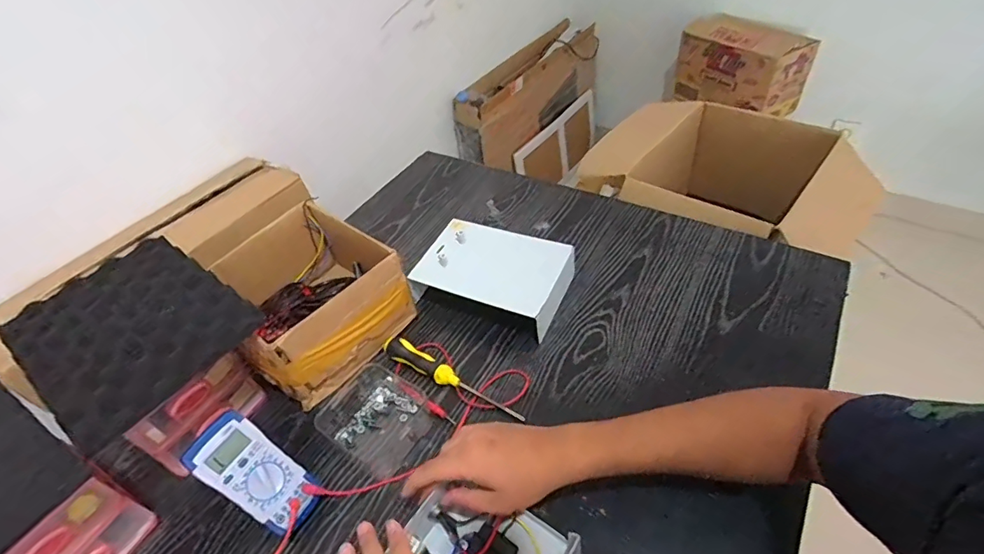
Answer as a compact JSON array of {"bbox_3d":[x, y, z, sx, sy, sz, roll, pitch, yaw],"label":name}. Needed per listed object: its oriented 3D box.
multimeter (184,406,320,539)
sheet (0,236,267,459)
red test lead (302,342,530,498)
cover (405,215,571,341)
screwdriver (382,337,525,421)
[{"bbox_3d":[-0.252,0.213,0.527,0.142,0.029,0.065,45,56,-8],"label":"multimeter"},{"bbox_3d":[-0.409,0.049,0.549,0.242,0.033,0.192,26,55,28],"label":"sheet"},{"bbox_3d":[-0.075,0.183,0.590,0.165,0.028,0.244,20,52,17],"label":"red test lead"},{"bbox_3d":[0.007,0.000,0.722,0.219,0.072,0.152,14,50,19],"label":"cover"},{"bbox_3d":[-0.054,0.128,0.631,0.207,0.027,0.025,21,52,25],"label":"screwdriver"}]

